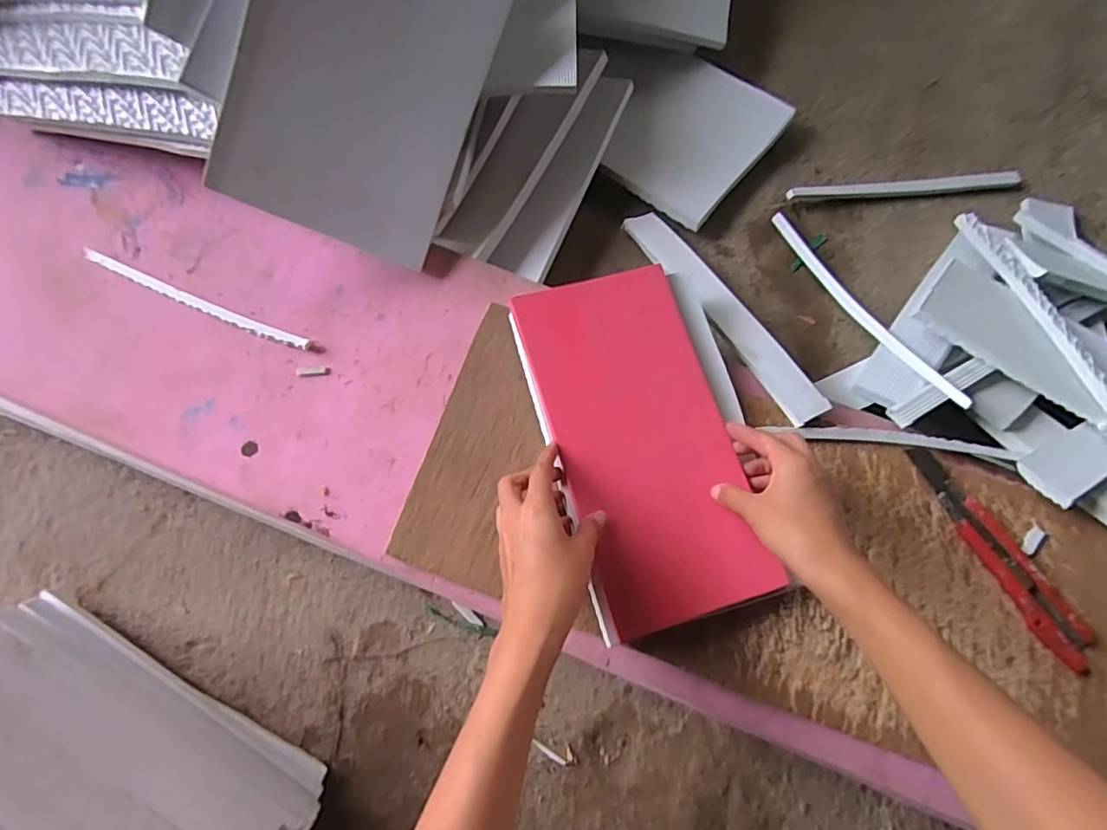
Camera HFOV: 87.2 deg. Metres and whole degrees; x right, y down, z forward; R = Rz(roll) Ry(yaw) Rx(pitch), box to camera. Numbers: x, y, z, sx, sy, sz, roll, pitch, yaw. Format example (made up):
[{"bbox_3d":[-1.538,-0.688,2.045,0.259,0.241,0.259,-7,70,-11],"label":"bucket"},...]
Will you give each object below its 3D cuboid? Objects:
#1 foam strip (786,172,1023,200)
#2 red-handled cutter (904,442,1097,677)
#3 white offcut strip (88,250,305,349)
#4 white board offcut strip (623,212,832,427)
[{"bbox_3d":[0.380,-0.248,0.629,0.268,0.012,0.016,-7,72,-5],"label":"foam strip"},{"bbox_3d":[0.344,0.105,0.449,0.033,0.014,0.185,-30,76,-11],"label":"red-handled cutter"},{"bbox_3d":[-0.311,-0.099,0.504,0.217,0.005,0.012,22,72,5],"label":"white offcut strip"},{"bbox_3d":[0.150,-0.103,0.536,0.039,0.013,0.272,-26,62,-10],"label":"white board offcut strip"}]

